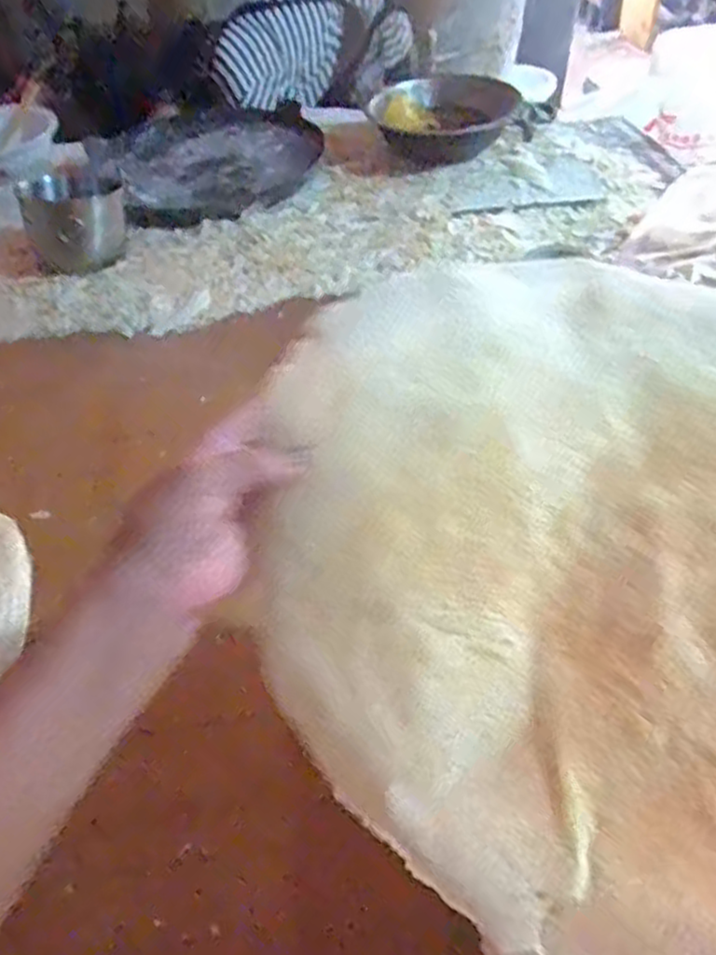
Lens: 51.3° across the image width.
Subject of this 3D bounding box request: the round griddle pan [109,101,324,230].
[{"bbox_3d":[-0.224,-0.540,1.234,0.340,0.050,0.395,-16,48,-11],"label":"round griddle pan"}]

